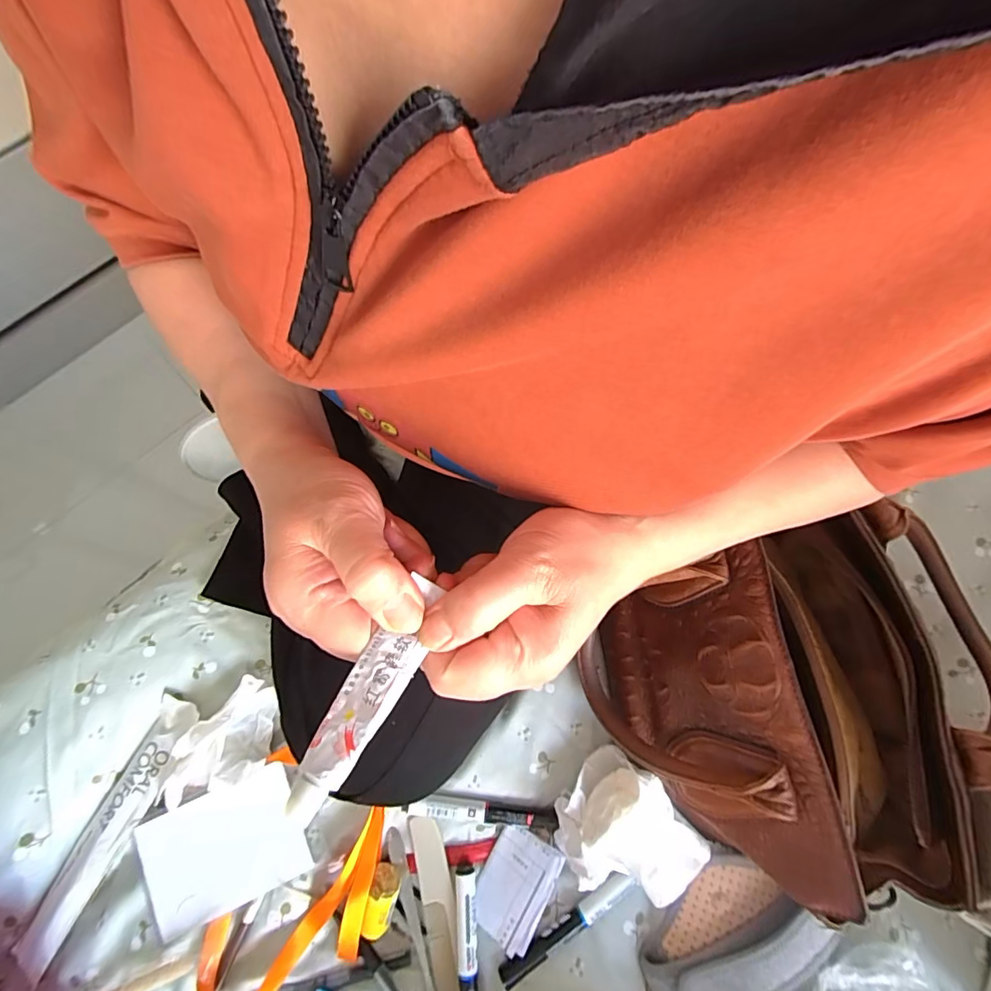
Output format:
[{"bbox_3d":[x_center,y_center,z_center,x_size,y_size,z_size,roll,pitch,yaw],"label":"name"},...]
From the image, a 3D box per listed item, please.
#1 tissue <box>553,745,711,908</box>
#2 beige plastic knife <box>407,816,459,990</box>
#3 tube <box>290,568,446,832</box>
[{"bbox_3d":[0.111,0.271,0.388,0.116,0.045,0.091,30,76,10],"label":"tissue"},{"bbox_3d":[-0.048,0.339,0.398,0.027,0.004,0.134,-13,73,-2],"label":"beige plastic knife"},{"bbox_3d":[-0.048,0.074,0.187,0.021,0.010,0.092,27,55,6],"label":"tube"}]

